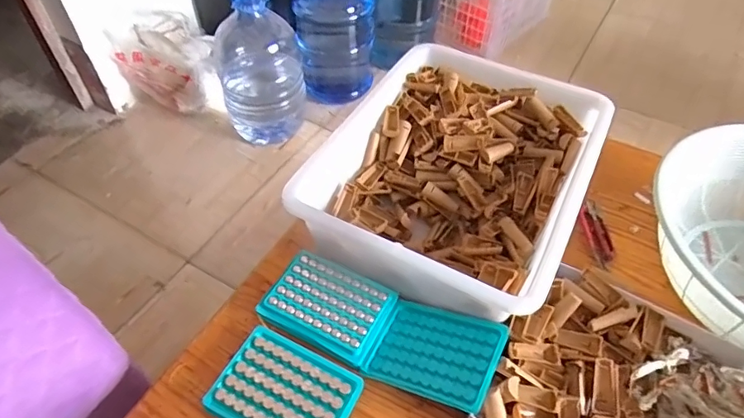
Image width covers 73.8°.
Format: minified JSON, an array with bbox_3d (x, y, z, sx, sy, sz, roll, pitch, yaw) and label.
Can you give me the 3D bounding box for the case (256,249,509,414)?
[{"bbox_3d":[0.007,0.121,0.526,0.246,0.044,0.092,22,54,16],"label":"case"}]

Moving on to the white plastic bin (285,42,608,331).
[{"bbox_3d":[0.111,-0.052,0.629,0.287,0.094,0.359,23,54,17],"label":"white plastic bin"}]

